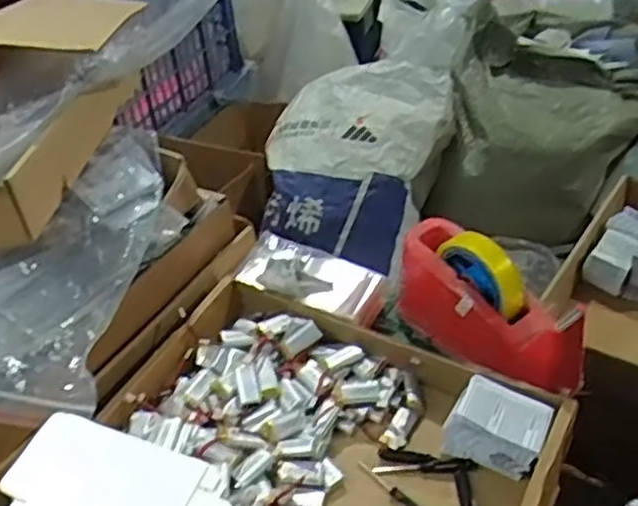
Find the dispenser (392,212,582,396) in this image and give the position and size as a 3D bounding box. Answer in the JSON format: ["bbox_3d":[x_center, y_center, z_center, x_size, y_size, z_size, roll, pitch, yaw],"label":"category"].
[{"bbox_3d":[0.159,0.053,0.673,0.071,0.109,0.204,-28,47,-22],"label":"dispenser"}]

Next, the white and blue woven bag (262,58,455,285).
[{"bbox_3d":[0.067,-0.168,1.465,0.368,0.304,0.361,7,43,15],"label":"white and blue woven bag"}]

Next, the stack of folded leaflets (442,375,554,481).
[{"bbox_3d":[0.158,0.152,0.614,0.080,0.057,0.056,18,48,25],"label":"stack of folded leaflets"}]

